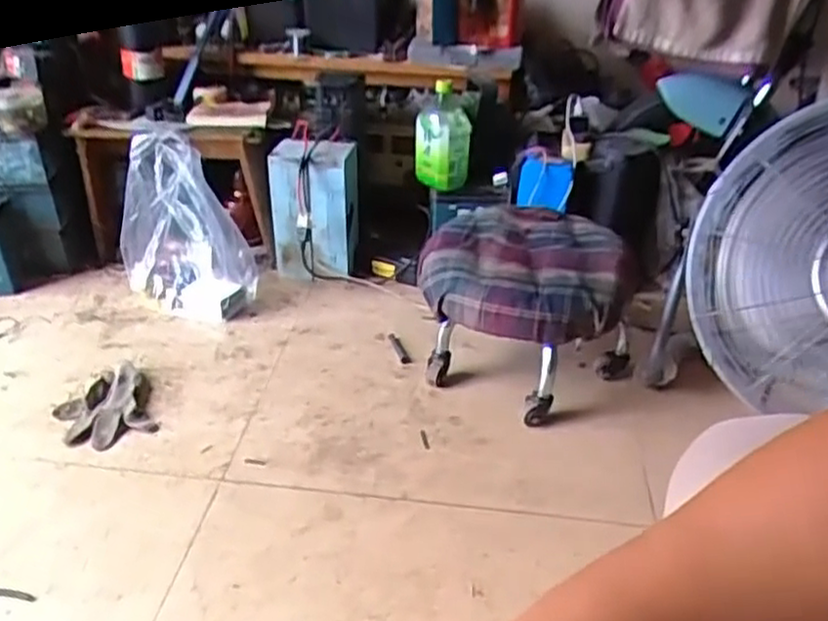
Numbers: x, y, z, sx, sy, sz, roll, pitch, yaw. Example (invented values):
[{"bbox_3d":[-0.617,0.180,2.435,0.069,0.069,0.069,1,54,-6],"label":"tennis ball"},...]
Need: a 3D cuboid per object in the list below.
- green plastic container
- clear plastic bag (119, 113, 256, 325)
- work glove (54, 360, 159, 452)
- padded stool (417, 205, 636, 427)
[{"bbox_3d":[0.056,-0.338,1.396,0.110,0.182,0.088,4,32,3],"label":"green plastic container"},{"bbox_3d":[-0.440,-0.167,1.321,0.260,0.322,0.135,20,36,26],"label":"clear plastic bag"},{"bbox_3d":[-0.476,0.143,1.103,0.136,0.033,0.164,-18,37,-30],"label":"work glove"},{"bbox_3d":[0.186,-0.004,1.214,0.328,0.233,0.321,2,32,-1],"label":"padded stool"}]

